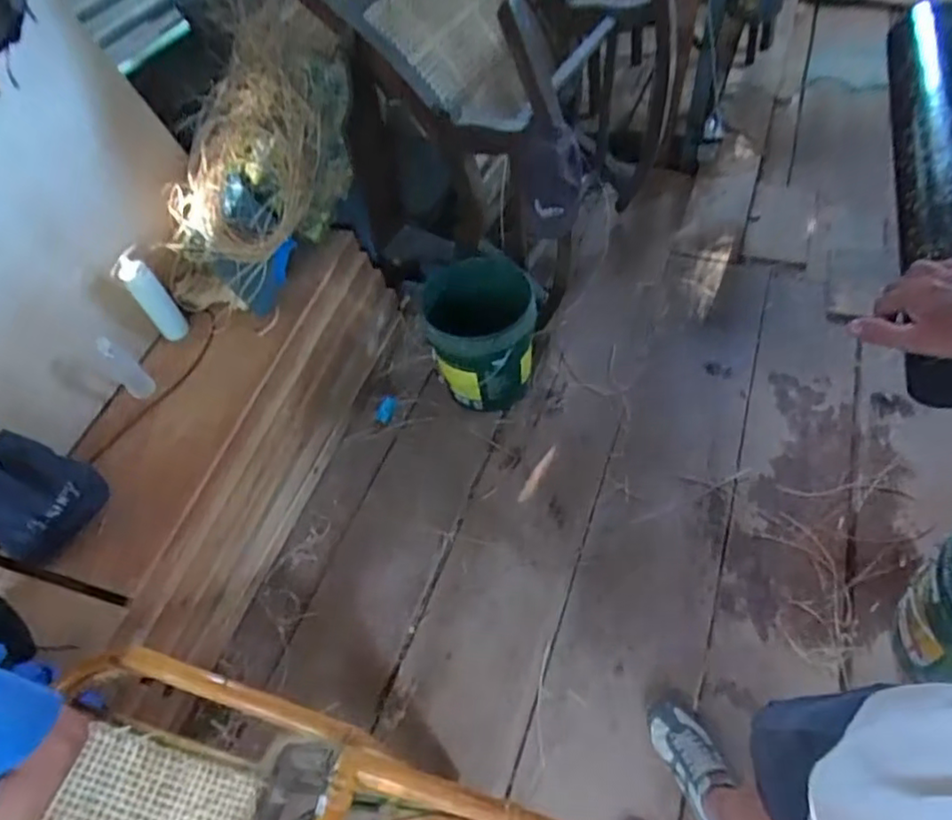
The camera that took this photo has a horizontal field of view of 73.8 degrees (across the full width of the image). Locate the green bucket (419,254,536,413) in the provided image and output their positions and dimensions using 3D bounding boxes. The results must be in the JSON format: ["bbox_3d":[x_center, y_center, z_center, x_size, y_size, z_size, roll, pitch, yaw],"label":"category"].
[{"bbox_3d":[0.008,-0.189,1.619,0.273,0.326,0.255,-3,54,4],"label":"green bucket"}]

